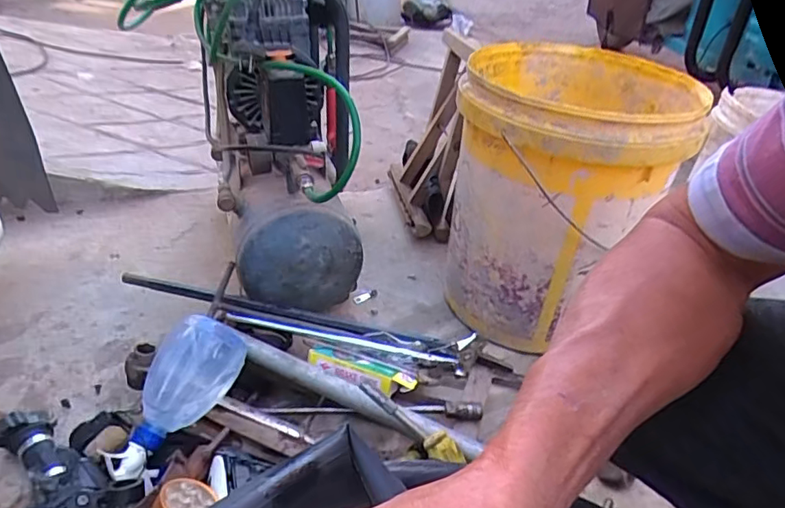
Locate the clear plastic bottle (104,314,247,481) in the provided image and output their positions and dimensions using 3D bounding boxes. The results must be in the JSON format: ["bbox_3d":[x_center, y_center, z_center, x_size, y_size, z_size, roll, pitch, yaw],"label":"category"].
[{"bbox_3d":[-0.241,0.150,0.592,0.078,0.064,0.180,20,62,21],"label":"clear plastic bottle"}]

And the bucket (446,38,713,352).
[{"bbox_3d":[0.230,-0.071,0.802,0.270,0.377,0.290,0,37,0],"label":"bucket"}]

